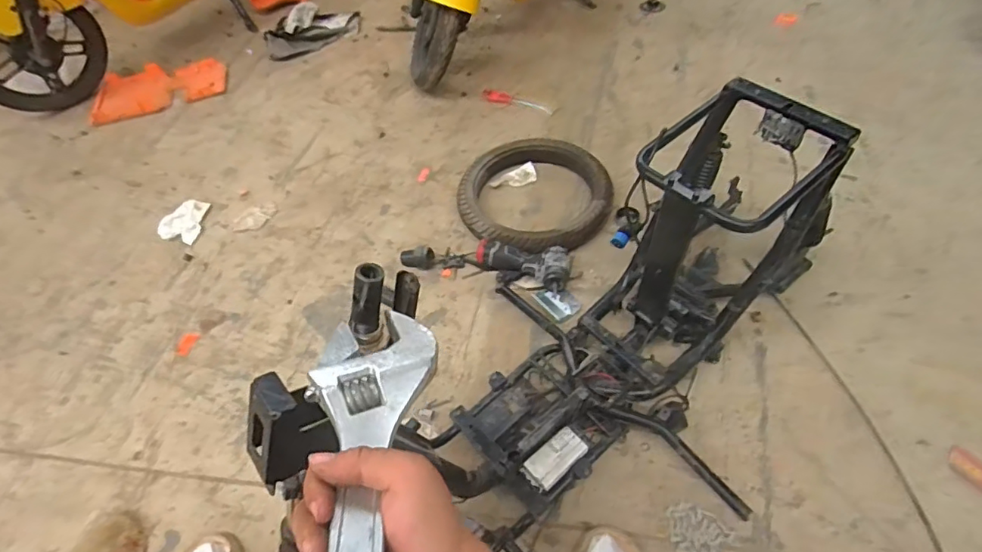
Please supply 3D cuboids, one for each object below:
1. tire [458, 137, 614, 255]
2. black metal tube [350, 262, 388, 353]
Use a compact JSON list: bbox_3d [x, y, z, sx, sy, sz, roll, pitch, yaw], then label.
[{"bbox_3d":[0.096,-0.200,1.313,0.356,0.059,0.383,-30,57,-16],"label":"tire"},{"bbox_3d":[-0.101,0.028,0.449,0.024,0.078,0.023,14,31,16],"label":"black metal tube"}]

